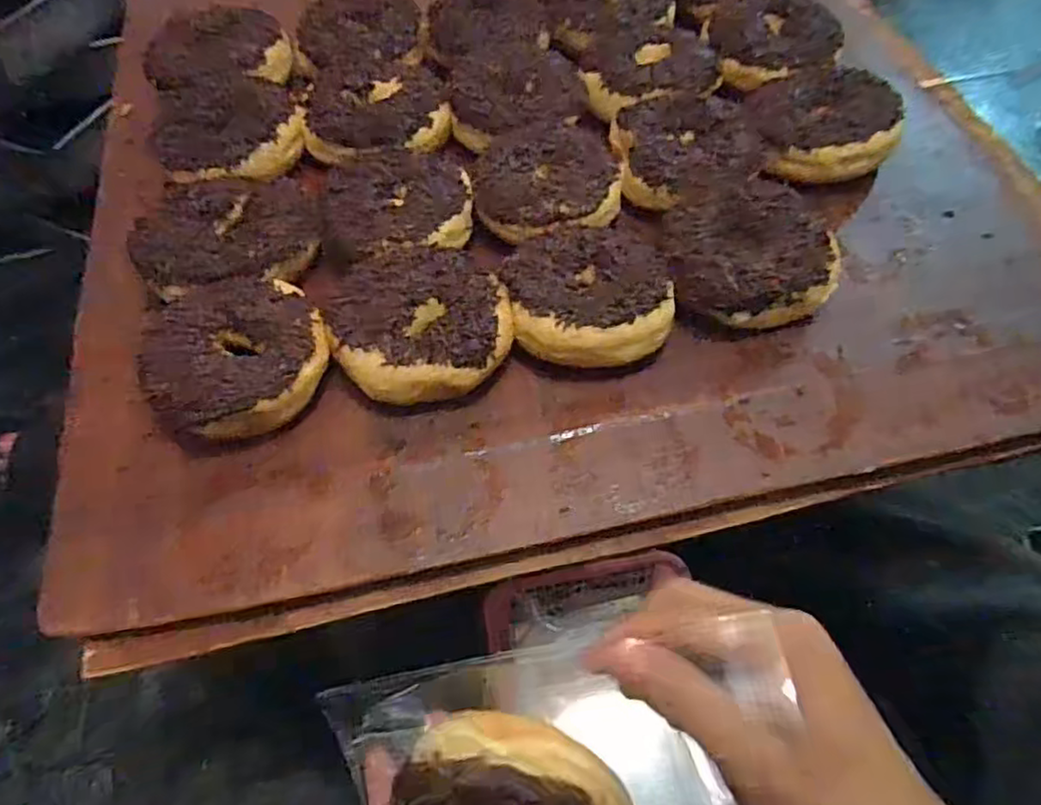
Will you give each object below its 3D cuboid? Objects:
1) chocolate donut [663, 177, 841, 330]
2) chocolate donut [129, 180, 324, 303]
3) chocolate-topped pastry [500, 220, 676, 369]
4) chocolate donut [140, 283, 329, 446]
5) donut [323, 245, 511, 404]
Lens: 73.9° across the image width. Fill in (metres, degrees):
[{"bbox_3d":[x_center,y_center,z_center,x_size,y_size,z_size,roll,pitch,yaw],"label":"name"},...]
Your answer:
[{"bbox_3d":[0.124,-0.081,0.384,0.088,0.037,0.084,-1,59,2],"label":"chocolate donut"},{"bbox_3d":[-0.168,-0.095,0.406,0.103,0.025,0.093,-12,59,-5],"label":"chocolate donut"},{"bbox_3d":[0.038,-0.058,0.376,0.087,0.036,0.087,-1,59,2],"label":"chocolate-topped pastry"},{"bbox_3d":[-0.145,-0.024,0.362,0.086,0.034,0.089,-1,59,2],"label":"chocolate donut"},{"bbox_3d":[-0.052,-0.041,0.371,0.092,0.030,0.087,-1,59,2],"label":"donut"}]

